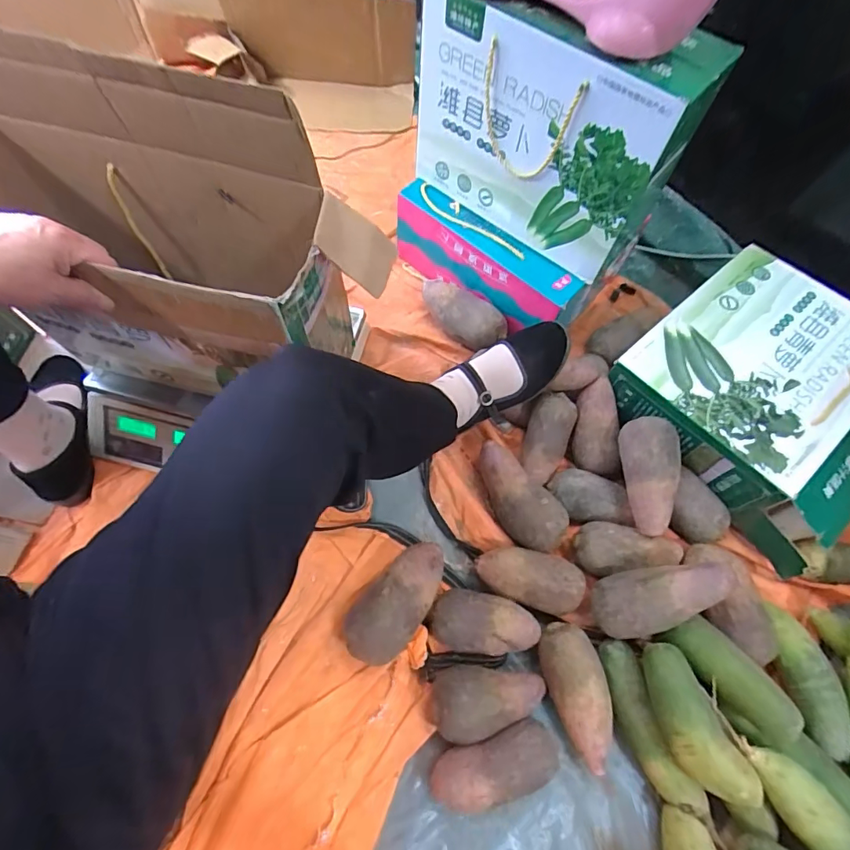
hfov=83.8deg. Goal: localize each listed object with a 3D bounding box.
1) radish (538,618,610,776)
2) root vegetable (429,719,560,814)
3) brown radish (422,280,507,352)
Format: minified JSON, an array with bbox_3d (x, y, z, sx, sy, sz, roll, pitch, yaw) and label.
[{"bbox_3d":[0.187,0.323,0.574,0.066,0.064,0.154,-16,68,-10],"label":"radish"},{"bbox_3d":[0.079,0.390,0.541,0.147,0.057,0.061,-15,68,-10],"label":"root vegetable"},{"bbox_3d":[0.061,-0.182,0.793,0.165,0.071,0.072,38,70,13],"label":"brown radish"}]

